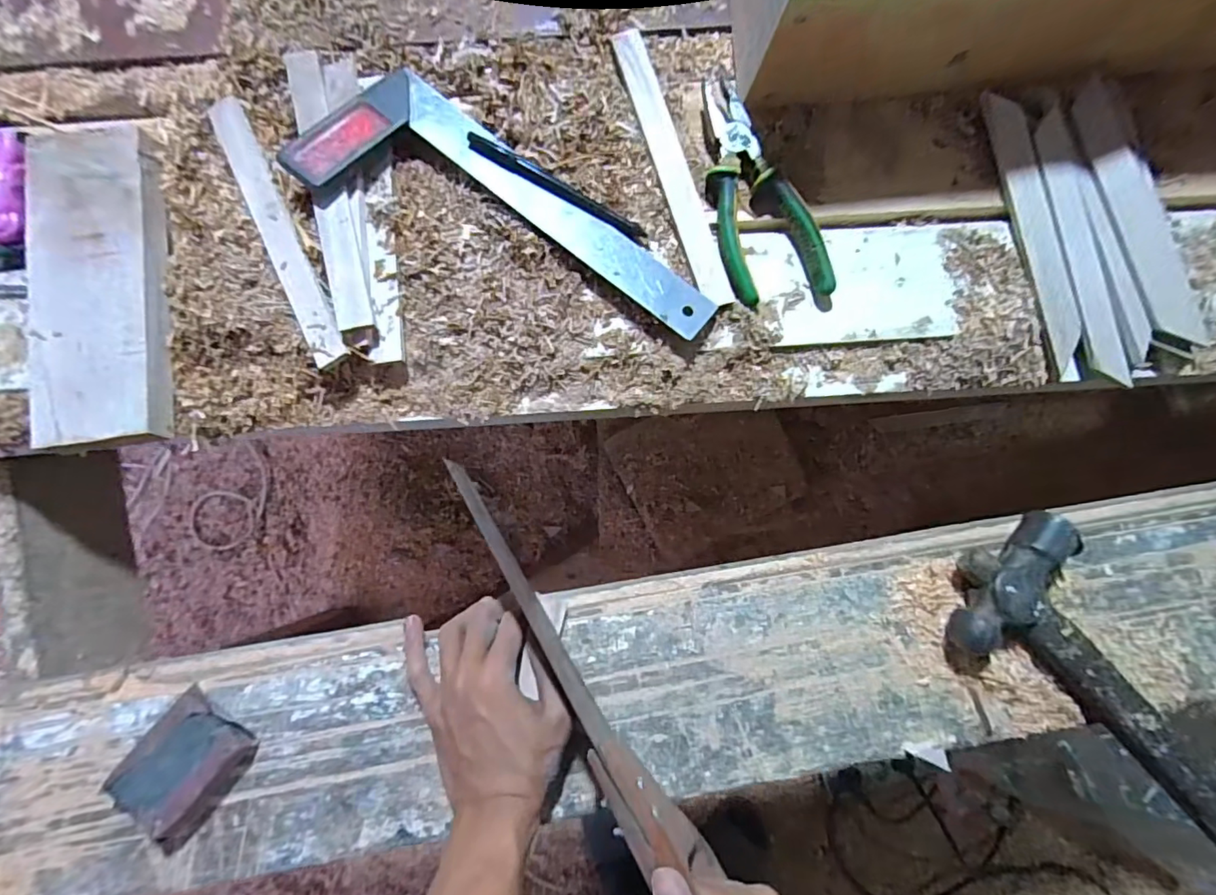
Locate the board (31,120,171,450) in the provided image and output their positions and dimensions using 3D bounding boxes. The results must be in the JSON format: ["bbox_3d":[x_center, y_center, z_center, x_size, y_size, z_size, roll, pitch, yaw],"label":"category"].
[{"bbox_3d":[-0.355,-0.113,0.374,0.077,0.026,0.224,-7,84,-2],"label":"board"}]

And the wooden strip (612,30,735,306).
[{"bbox_3d":[0.050,-0.215,0.403,0.025,0.010,0.223,-18,84,-3],"label":"wooden strip"}]

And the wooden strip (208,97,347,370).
[{"bbox_3d":[-0.241,-0.161,0.387,0.025,0.015,0.226,-26,85,-4],"label":"wooden strip"}]

